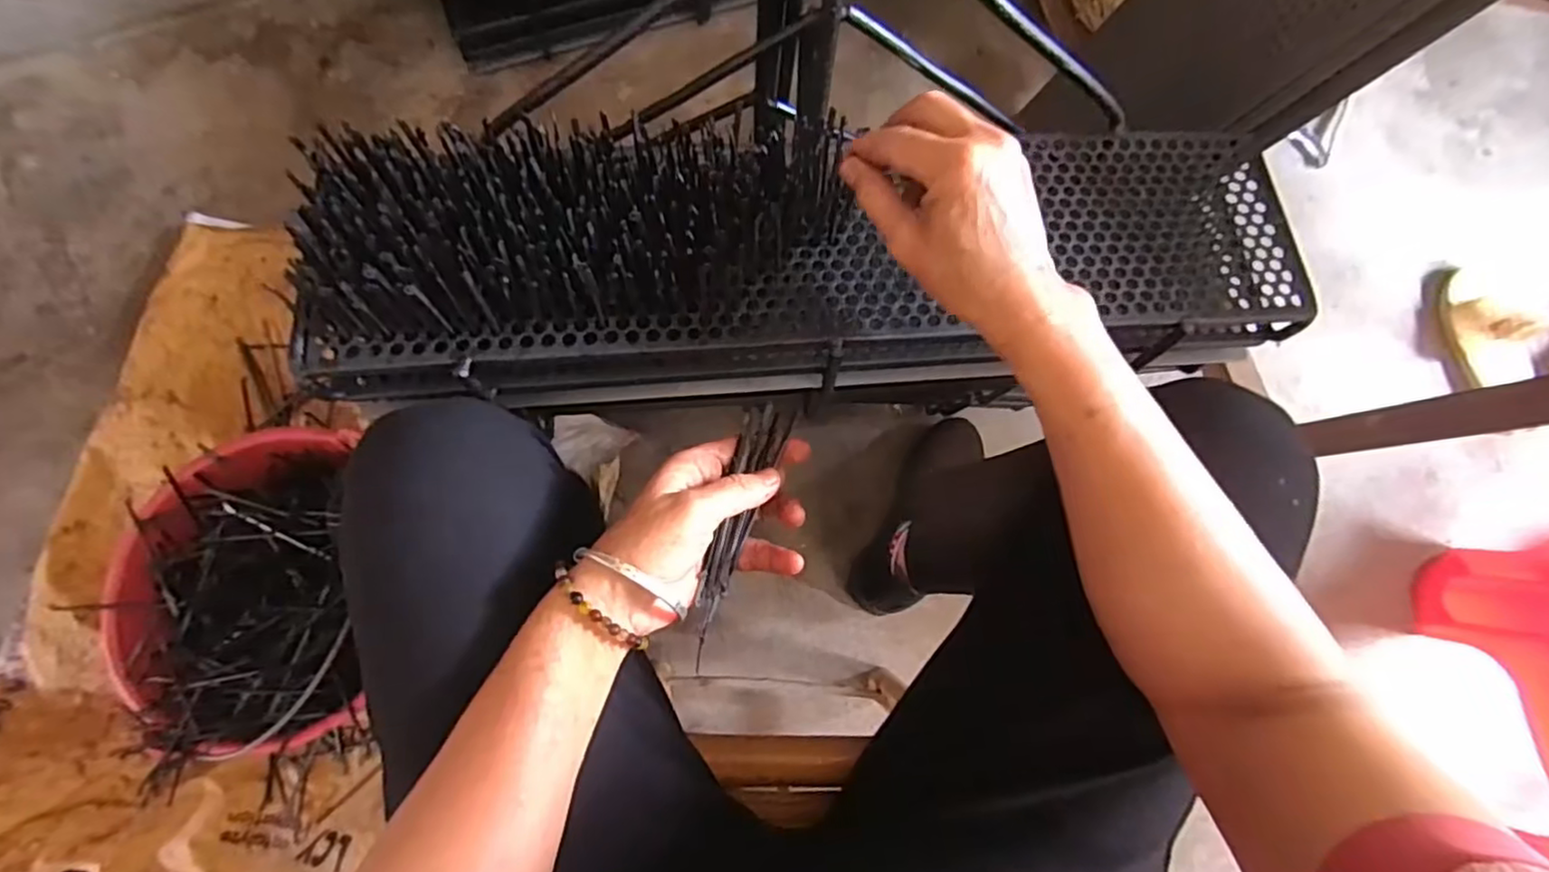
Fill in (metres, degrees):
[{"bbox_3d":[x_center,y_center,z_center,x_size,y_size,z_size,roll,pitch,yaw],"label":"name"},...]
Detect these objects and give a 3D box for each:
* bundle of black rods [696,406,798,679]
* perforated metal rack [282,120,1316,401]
[{"bbox_3d":[-0.018,0.050,0.365,0.027,0.012,0.146,15,71,-3],"label":"bundle of black rods"},{"bbox_3d":[0.033,-0.108,0.416,0.602,0.104,0.151,-4,84,-9],"label":"perforated metal rack"}]

